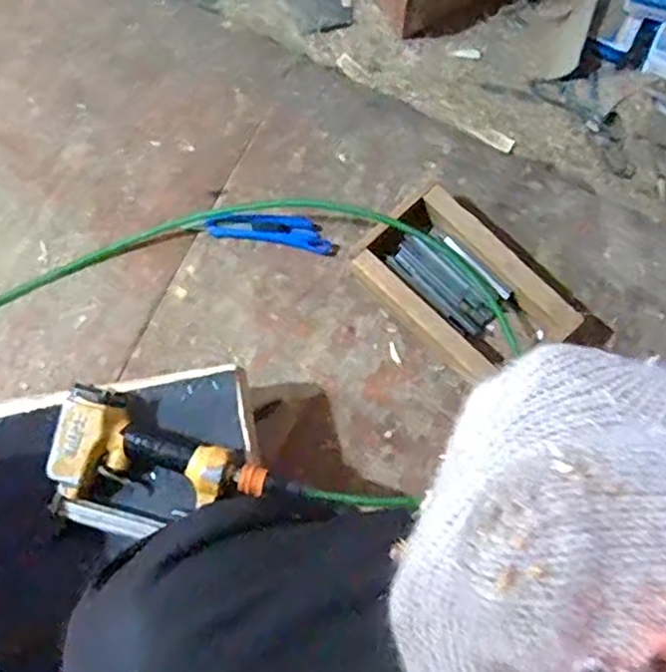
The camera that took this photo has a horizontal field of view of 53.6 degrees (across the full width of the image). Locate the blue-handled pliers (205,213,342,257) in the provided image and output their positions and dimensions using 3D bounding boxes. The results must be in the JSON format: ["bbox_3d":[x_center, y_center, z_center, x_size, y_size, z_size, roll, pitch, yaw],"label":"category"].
[{"bbox_3d":[-0.072,-0.130,0.805,0.155,0.024,0.040,9,80,2],"label":"blue-handled pliers"}]

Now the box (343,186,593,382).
[{"bbox_3d":[0.147,-0.048,0.764,0.230,0.066,0.139,43,83,7],"label":"box"}]

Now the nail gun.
[{"bbox_3d":[-0.168,0.134,0.623,0.201,0.044,0.121,18,81,4],"label":"nail gun"}]

